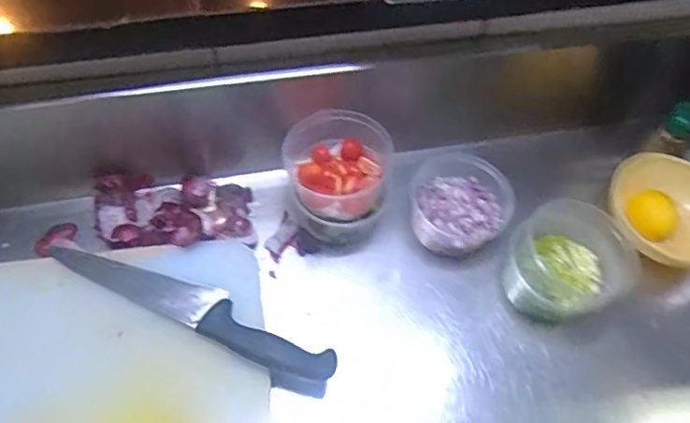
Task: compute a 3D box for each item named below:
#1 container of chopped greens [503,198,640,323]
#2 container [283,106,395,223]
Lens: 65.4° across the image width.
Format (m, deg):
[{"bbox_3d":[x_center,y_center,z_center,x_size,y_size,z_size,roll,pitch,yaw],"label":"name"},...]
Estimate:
[{"bbox_3d":[0.246,0.056,0.603,0.120,0.085,0.125,2,57,-3],"label":"container of chopped greens"},{"bbox_3d":[-0.005,-0.050,0.592,0.117,0.070,0.104,12,57,3],"label":"container"}]

